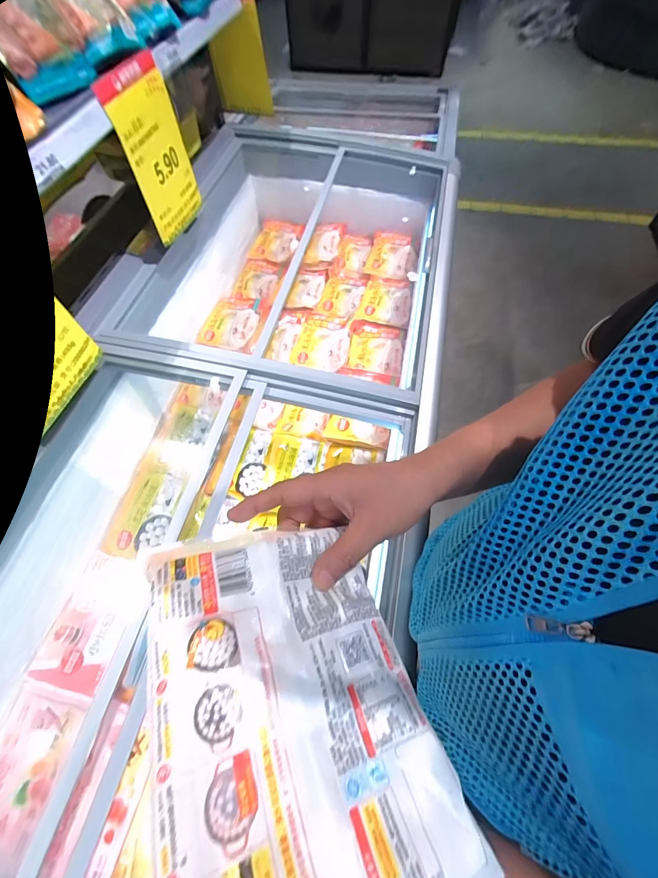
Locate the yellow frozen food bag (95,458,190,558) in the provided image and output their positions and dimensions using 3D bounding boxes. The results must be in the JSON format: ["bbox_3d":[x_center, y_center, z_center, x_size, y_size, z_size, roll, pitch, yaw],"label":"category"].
[{"bbox_3d":[-0.457,0.169,0.863,0.136,0.034,0.235,8,62,7],"label":"yellow frozen food bag"}]

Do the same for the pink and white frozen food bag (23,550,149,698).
[{"bbox_3d":[-0.518,0.392,0.762,0.150,0.023,0.254,12,62,9],"label":"pink and white frozen food bag"}]

